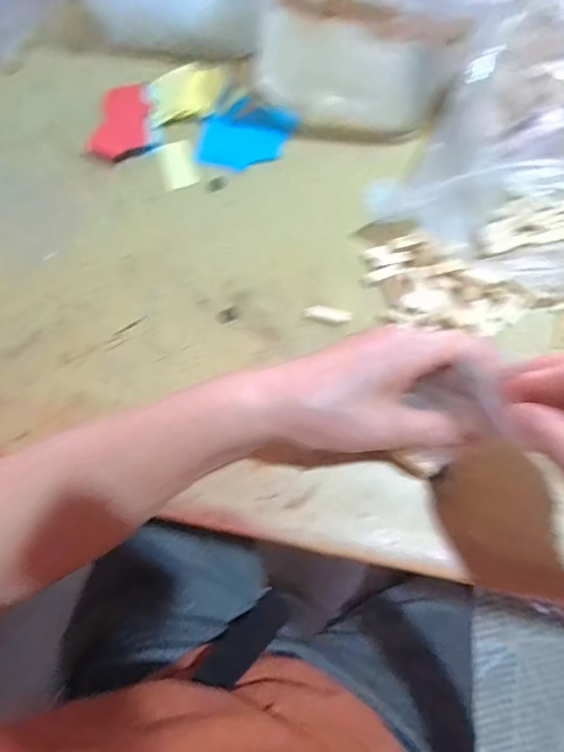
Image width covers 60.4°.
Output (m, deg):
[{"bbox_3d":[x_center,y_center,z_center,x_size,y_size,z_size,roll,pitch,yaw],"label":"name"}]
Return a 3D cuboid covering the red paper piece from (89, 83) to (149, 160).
[{"bbox_3d":[-0.132,-0.215,0.407,0.040,0.009,0.081,9,72,3],"label":"red paper piece"}]

